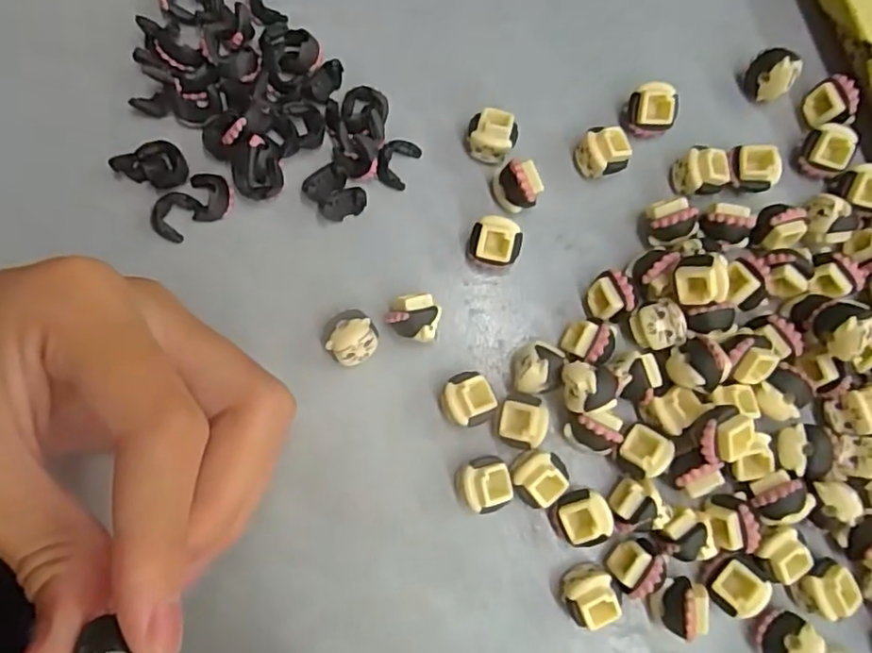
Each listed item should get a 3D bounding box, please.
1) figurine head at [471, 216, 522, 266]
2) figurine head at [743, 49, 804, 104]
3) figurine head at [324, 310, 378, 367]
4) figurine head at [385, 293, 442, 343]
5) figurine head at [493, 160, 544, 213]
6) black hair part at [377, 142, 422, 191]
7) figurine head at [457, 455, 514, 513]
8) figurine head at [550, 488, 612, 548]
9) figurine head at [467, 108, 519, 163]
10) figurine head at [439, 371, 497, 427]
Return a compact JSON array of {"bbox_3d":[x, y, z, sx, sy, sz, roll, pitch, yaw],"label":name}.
[{"bbox_3d":[0.019,-0.027,0.199,0.016,0.012,0.014,20,79,2],"label":"figurine head"},{"bbox_3d":[0.114,-0.085,0.211,0.014,0.016,0.012,42,80,6],"label":"figurine head"},{"bbox_3d":[-0.026,0.004,0.191,0.016,0.015,0.014,-43,83,-8],"label":"figurine head"},{"bbox_3d":[-0.007,-0.003,0.193,0.015,0.016,0.013,17,80,2],"label":"figurine head"},{"bbox_3d":[0.027,-0.045,0.201,0.014,0.015,0.013,-4,80,-2],"label":"figurine head"},{"bbox_3d":[-0.013,-0.055,0.207,0.011,0.005,0.016,25,79,3],"label":"black hair part"},{"bbox_3d":[0.014,0.048,0.187,0.016,0.014,0.016,-10,80,-3],"label":"figurine head"},{"bbox_3d":[0.043,0.057,0.186,0.016,0.014,0.016,-18,81,-4],"label":"figurine head"},{"bbox_3d":[0.018,-0.062,0.204,0.016,0.016,0.012,11,79,0],"label":"figurine head"},{"bbox_3d":[0.010,0.023,0.191,0.016,0.013,0.016,0,80,-1],"label":"figurine head"}]

